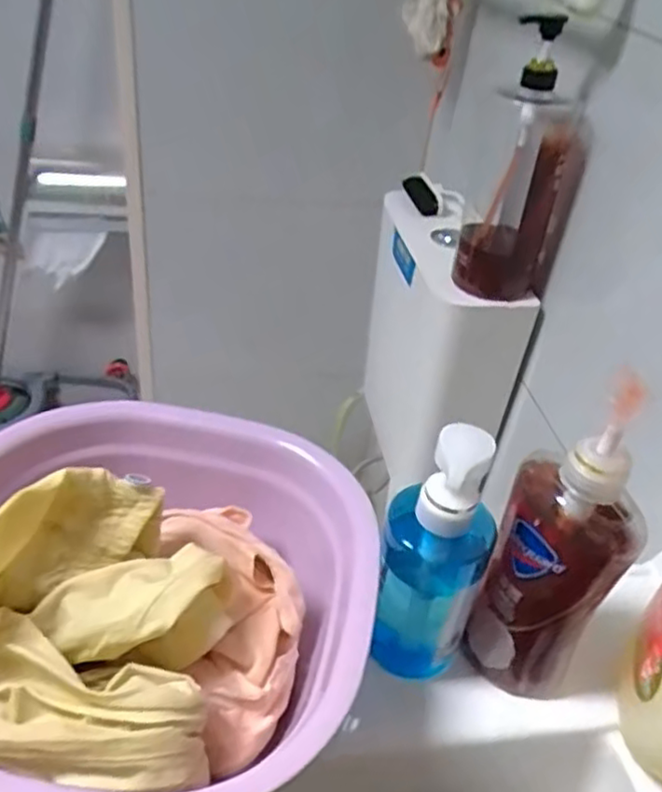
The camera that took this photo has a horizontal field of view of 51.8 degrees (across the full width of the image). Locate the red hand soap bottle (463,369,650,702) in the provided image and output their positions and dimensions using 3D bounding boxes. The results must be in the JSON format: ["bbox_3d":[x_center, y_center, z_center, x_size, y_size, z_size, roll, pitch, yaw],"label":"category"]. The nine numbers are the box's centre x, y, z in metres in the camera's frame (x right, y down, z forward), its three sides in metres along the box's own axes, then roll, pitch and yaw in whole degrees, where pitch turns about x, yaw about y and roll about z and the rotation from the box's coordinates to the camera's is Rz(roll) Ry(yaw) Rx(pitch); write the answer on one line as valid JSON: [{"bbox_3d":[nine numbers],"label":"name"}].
[{"bbox_3d":[0.140,0.098,0.424,0.077,0.224,0.054,21,39,16],"label":"red hand soap bottle"}]

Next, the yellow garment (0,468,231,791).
[{"bbox_3d":[-0.138,0.111,0.355,0.160,0.079,0.142,6,37,-3],"label":"yellow garment"}]

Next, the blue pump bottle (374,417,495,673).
[{"bbox_3d":[0.065,0.106,0.438,0.065,0.200,0.049,14,38,8],"label":"blue pump bottle"}]

